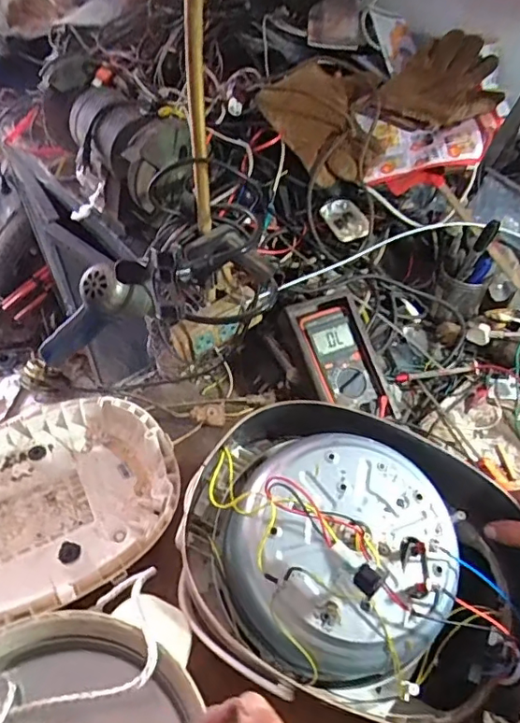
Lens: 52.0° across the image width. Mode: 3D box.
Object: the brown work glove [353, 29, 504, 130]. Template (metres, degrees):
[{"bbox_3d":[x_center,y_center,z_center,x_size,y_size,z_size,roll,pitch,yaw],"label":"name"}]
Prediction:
[{"bbox_3d":[0.310,-0.475,0.909,0.203,0.068,0.204,26,56,19],"label":"brown work glove"}]

